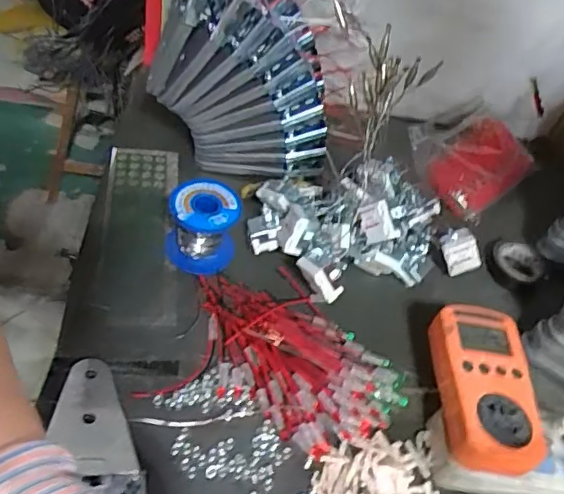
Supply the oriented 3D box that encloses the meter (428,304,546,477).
[{"bbox_3d":[0.156,0.112,0.441,0.071,0.048,0.133,7,49,-9],"label":"meter"}]

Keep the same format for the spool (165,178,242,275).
[{"bbox_3d":[-0.073,-0.019,0.511,0.065,0.063,0.060,7,49,-8],"label":"spool"}]

